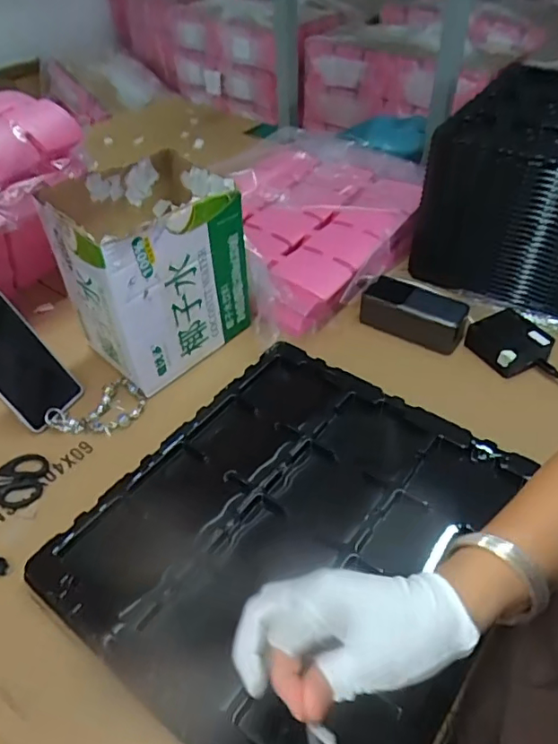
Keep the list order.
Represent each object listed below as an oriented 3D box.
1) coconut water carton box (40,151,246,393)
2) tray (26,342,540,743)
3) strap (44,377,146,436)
[{"bbox_3d":[-0.151,-0.129,0.657,0.181,0.188,0.163,-33,53,-28],"label":"coconut water carton box"},{"bbox_3d":[0.021,0.146,0.508,0.345,0.027,0.373,28,52,26],"label":"tray"},{"bbox_3d":[-0.207,0.045,0.629,0.104,0.015,0.069,-32,53,-27],"label":"strap"}]

